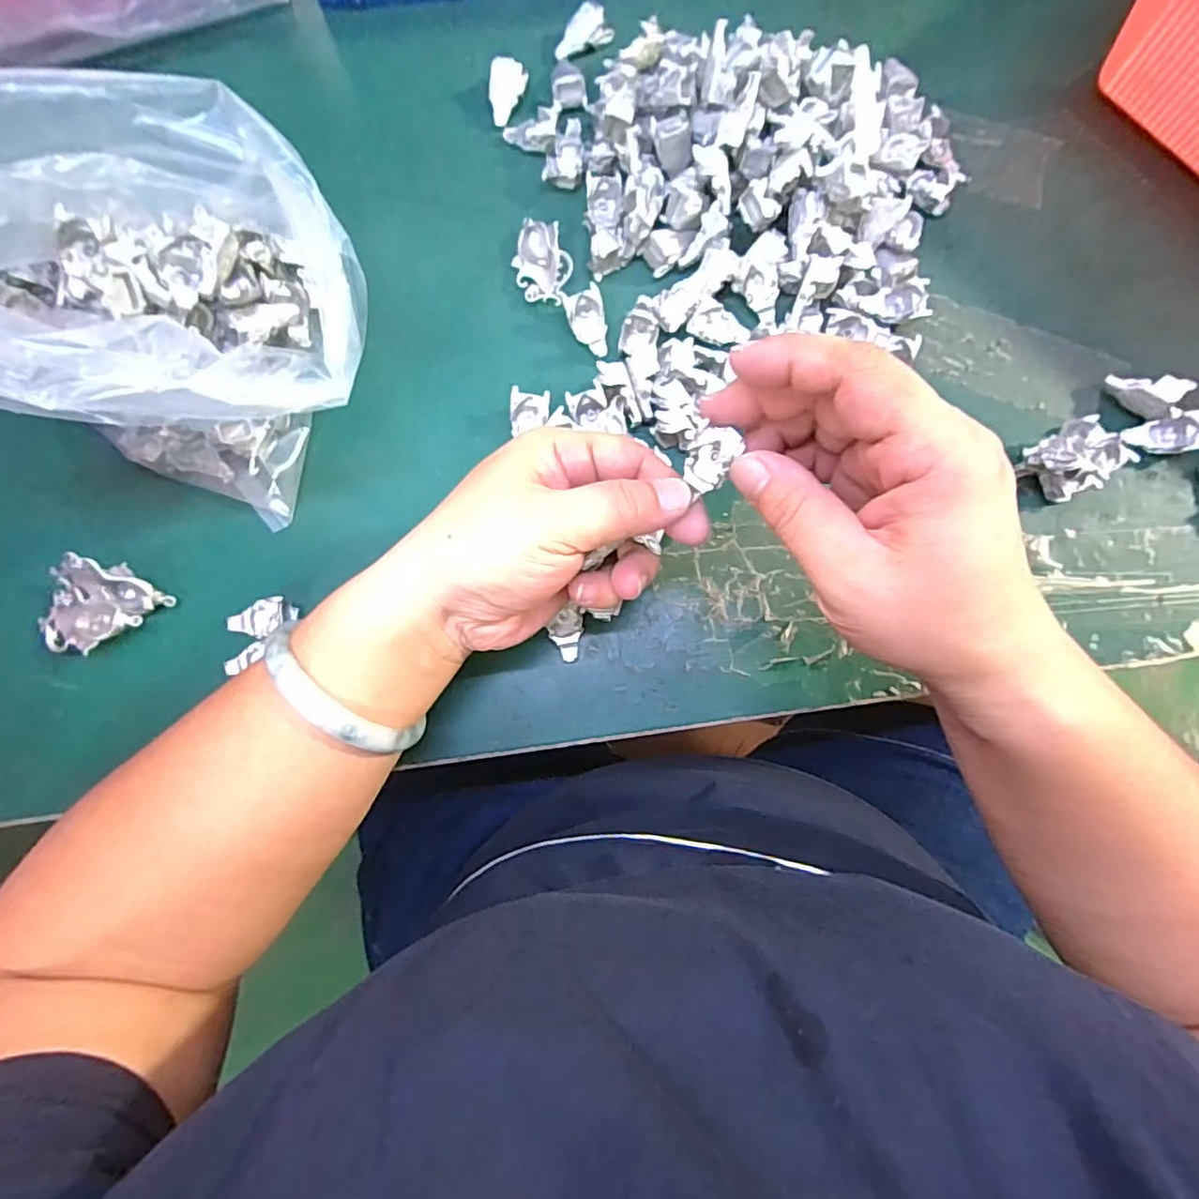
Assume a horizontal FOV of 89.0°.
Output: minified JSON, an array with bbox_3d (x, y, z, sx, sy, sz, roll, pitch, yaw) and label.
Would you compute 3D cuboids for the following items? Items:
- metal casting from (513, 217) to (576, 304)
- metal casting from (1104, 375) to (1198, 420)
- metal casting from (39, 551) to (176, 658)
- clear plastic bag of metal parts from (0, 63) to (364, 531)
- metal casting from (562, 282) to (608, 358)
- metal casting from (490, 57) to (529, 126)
[{"bbox_3d":[-0.029,-0.170,0.306,0.028,0.014,0.042,-4,82,0],"label":"metal casting"},{"bbox_3d":[0.255,-0.098,0.287,0.029,0.018,0.015,34,83,5],"label":"metal casting"},{"bbox_3d":[-0.230,0.003,0.276,0.049,0.020,0.040,-44,84,-6],"label":"metal casting"},{"bbox_3d":[-0.166,-0.117,0.242,0.143,0.129,0.133,15,82,3],"label":"clear plastic bag of metal parts"},{"bbox_3d":[-0.005,-0.136,0.299,0.019,0.013,0.030,-19,82,-2],"label":"metal casting"},{"bbox_3d":[-0.049,-0.268,0.322,0.017,0.014,0.030,6,82,1],"label":"metal casting"}]

